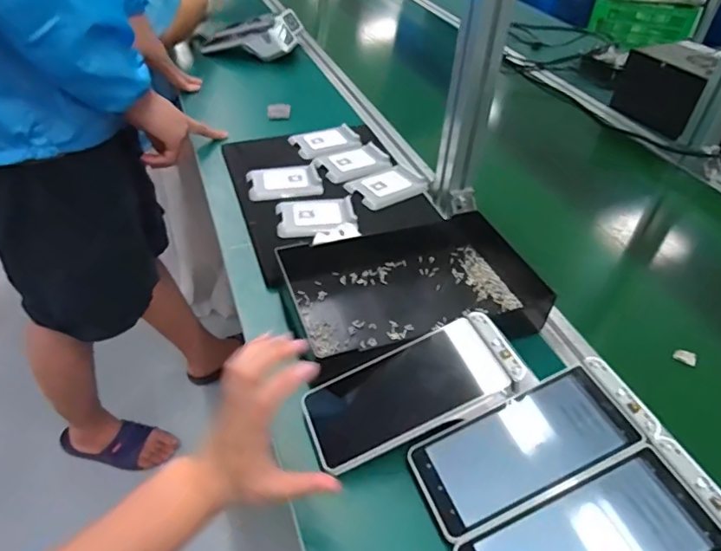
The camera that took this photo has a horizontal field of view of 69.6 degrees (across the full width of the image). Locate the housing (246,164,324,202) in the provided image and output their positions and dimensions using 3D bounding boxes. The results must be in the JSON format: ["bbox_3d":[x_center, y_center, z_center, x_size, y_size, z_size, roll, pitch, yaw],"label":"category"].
[{"bbox_3d":[-0.110,-0.135,0.750,0.103,0.016,0.070,-7,43,-11],"label":"housing"}]

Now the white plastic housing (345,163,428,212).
[{"bbox_3d":[0.038,-0.131,0.752,0.113,0.011,0.078,-27,50,-29],"label":"white plastic housing"}]

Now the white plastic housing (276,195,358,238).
[{"bbox_3d":[-0.059,-0.081,0.686,0.100,0.017,0.086,-2,42,-6],"label":"white plastic housing"}]

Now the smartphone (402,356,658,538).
[{"bbox_3d":[0.136,0.138,0.416,0.184,0.015,0.083,-26,46,-3],"label":"smartphone"}]

